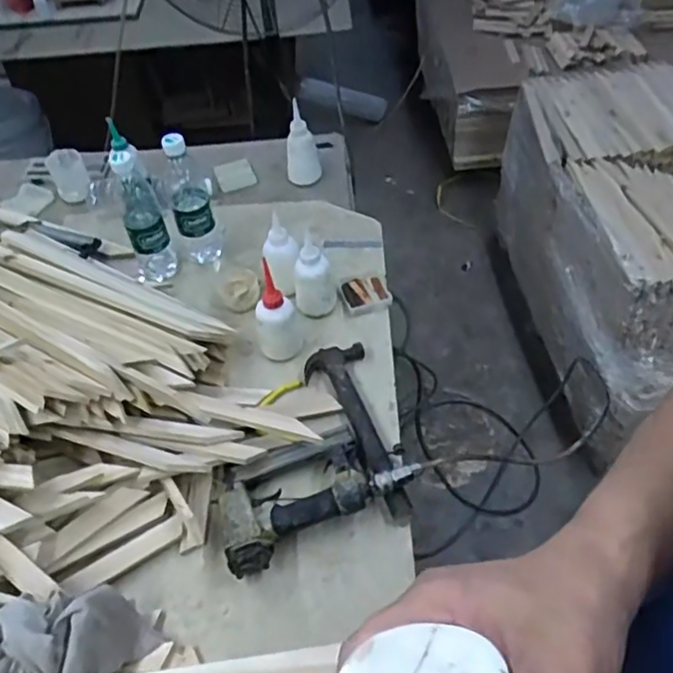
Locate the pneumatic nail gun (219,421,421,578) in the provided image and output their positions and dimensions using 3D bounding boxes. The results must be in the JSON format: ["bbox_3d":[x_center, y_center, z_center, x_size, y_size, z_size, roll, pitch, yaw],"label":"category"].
[{"bbox_3d":[-0.042,0.185,0.772,0.227,0.059,0.134,-22,52,-16],"label":"pneumatic nail gun"}]

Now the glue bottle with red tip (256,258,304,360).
[{"bbox_3d":[-0.084,-0.028,0.900,0.065,0.139,0.066,-10,49,-5],"label":"glue bottle with red tip"}]

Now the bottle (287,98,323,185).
[{"bbox_3d":[-0.064,-0.363,1.185,0.066,0.138,0.067,-6,49,-2],"label":"bottle"}]

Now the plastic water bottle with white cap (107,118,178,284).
[{"bbox_3d":[-0.311,-0.196,0.991,0.068,0.224,0.072,-19,51,-12],"label":"plastic water bottle with white cap"}]

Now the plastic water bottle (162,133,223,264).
[{"bbox_3d":[-0.238,-0.222,1.017,0.068,0.218,0.064,-14,50,-8],"label":"plastic water bottle"}]

